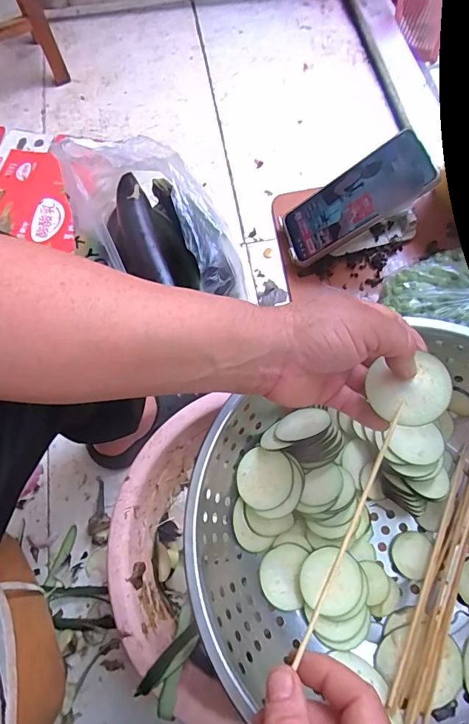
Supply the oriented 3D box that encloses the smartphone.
[{"bbox_3d":[0.128,-0.174,0.454,0.161,0.009,0.081,-26,63,31],"label":"smartphone"}]

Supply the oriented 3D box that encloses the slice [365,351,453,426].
[{"bbox_3d":[0.118,0.020,0.283,0.052,0.004,0.045,-8,73,19],"label":"slice"}]

